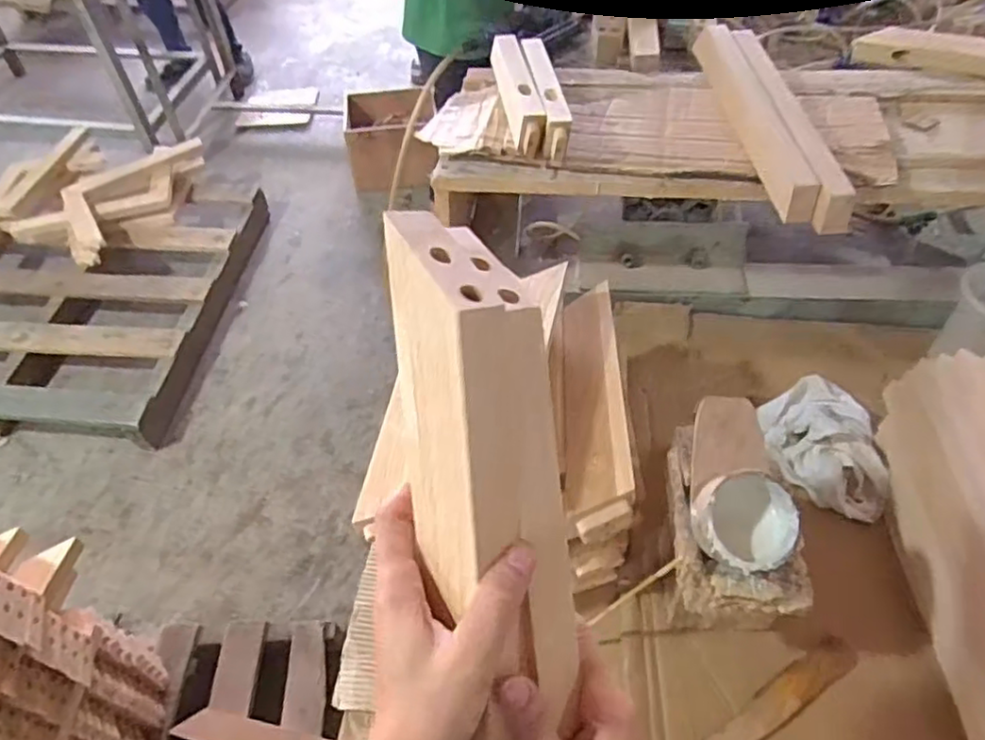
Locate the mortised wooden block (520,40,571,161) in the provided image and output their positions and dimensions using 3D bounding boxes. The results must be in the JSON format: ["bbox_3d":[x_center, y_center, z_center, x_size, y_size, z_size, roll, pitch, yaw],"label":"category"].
[{"bbox_3d":[0.068,-0.363,0.882,0.030,0.061,0.228,-6,50,-4],"label":"mortised wooden block"}]

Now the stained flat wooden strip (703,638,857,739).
[{"bbox_3d":[0.284,0.339,0.668,0.207,0.007,0.037,-30,69,-16],"label":"stained flat wooden strip"}]

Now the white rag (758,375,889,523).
[{"bbox_3d":[0.409,0.084,0.831,0.139,0.067,0.184,6,50,6],"label":"white rag"}]

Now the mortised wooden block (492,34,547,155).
[{"bbox_3d":[0.032,-0.383,0.906,0.035,0.056,0.251,-7,50,-5],"label":"mortised wooden block"}]

